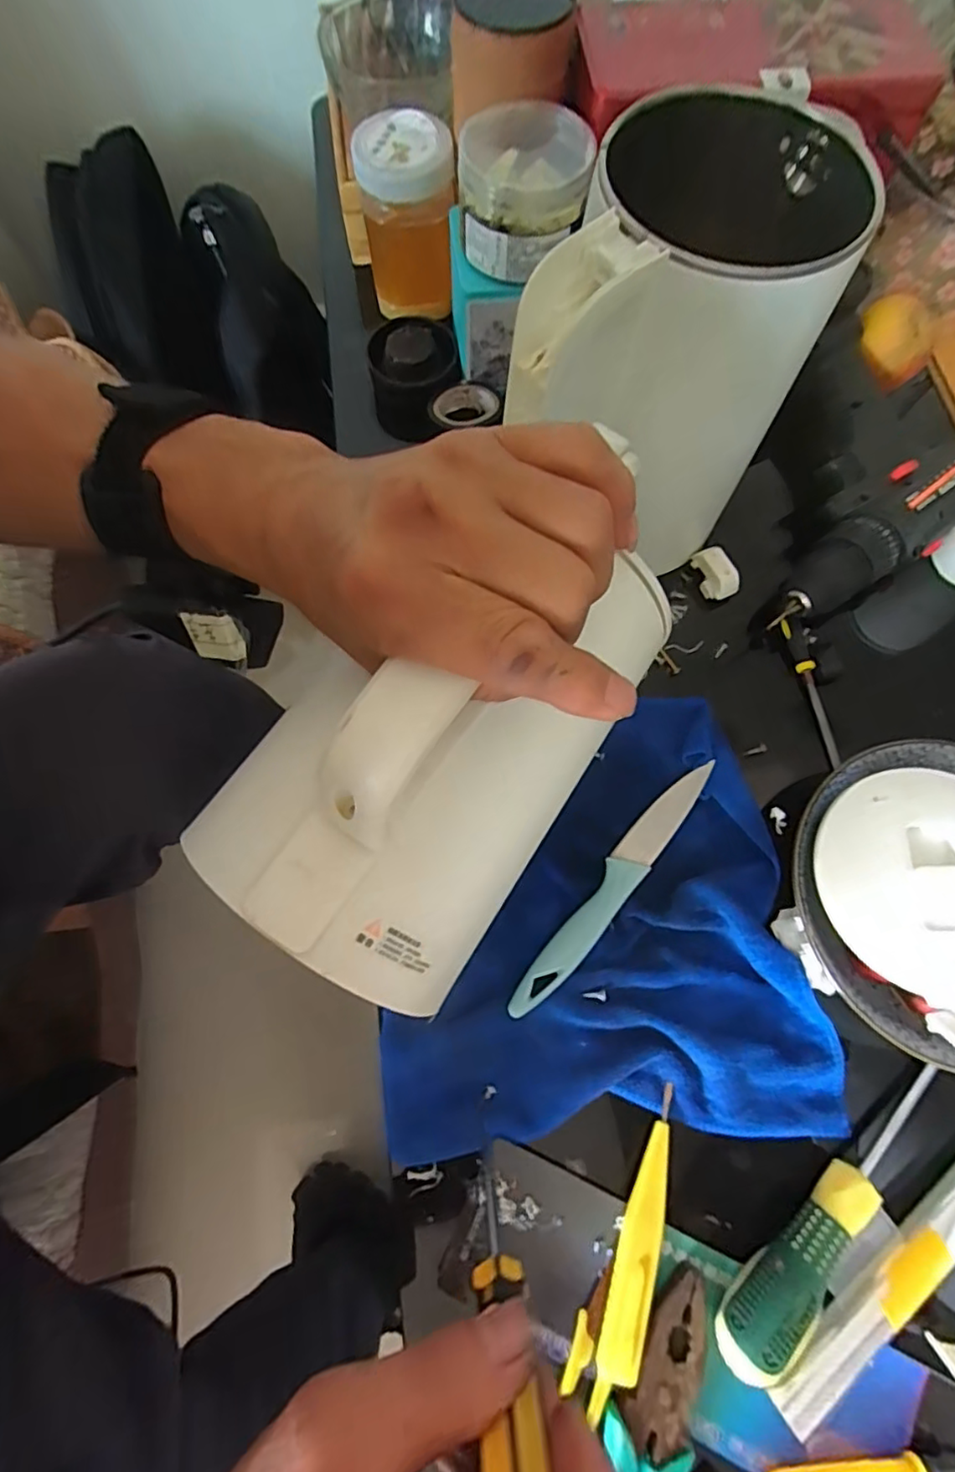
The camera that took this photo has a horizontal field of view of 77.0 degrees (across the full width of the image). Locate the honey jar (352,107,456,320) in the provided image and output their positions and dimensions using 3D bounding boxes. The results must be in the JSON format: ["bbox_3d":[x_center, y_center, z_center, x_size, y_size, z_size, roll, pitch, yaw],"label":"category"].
[{"bbox_3d":[-0.054,-0.400,0.466,0.069,0.106,0.069,0,73,-1],"label":"honey jar"}]

